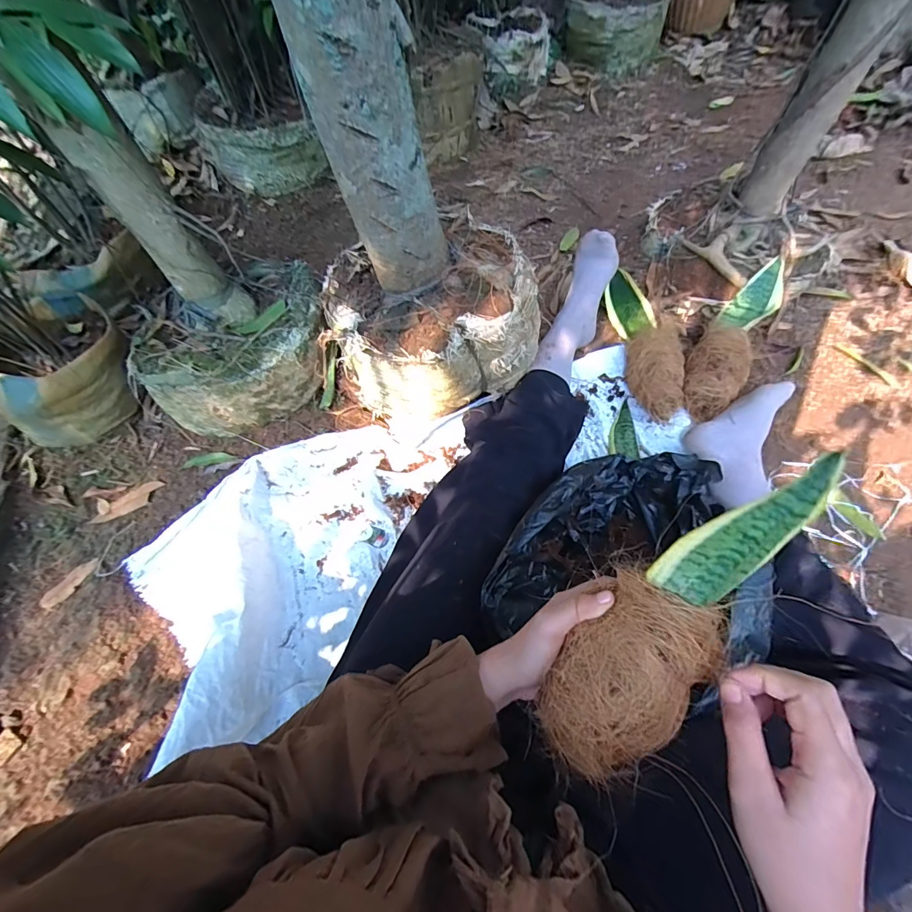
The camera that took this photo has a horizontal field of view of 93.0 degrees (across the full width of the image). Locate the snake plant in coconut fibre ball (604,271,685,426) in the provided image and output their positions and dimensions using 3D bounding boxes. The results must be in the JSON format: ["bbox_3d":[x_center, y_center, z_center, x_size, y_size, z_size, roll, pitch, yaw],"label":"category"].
[{"bbox_3d":[0.351,-0.210,0.803,0.096,0.073,0.321,-4,60,2],"label":"snake plant in coconut fibre ball"}]

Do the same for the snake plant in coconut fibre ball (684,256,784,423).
[{"bbox_3d":[0.493,-0.210,0.778,0.096,0.092,0.345,27,65,18],"label":"snake plant in coconut fibre ball"}]

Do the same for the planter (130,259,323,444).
[{"bbox_3d":[-0.371,-0.182,0.758,0.307,0.157,0.258,-21,58,-9],"label":"planter"}]

